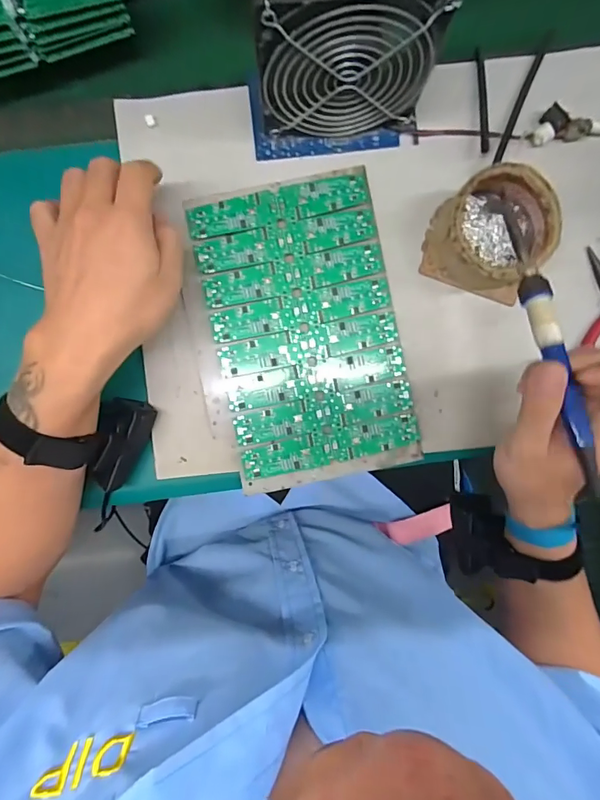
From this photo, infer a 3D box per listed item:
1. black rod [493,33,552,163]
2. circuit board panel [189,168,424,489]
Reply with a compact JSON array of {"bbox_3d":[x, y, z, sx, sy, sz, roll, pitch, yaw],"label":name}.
[{"bbox_3d":[0.188,-0.251,0.352,0.010,0.011,0.120,23,91,-2],"label":"black rod"},{"bbox_3d":[0.006,-0.056,0.352,0.150,0.010,0.245,-12,92,-1],"label":"circuit board panel"}]

